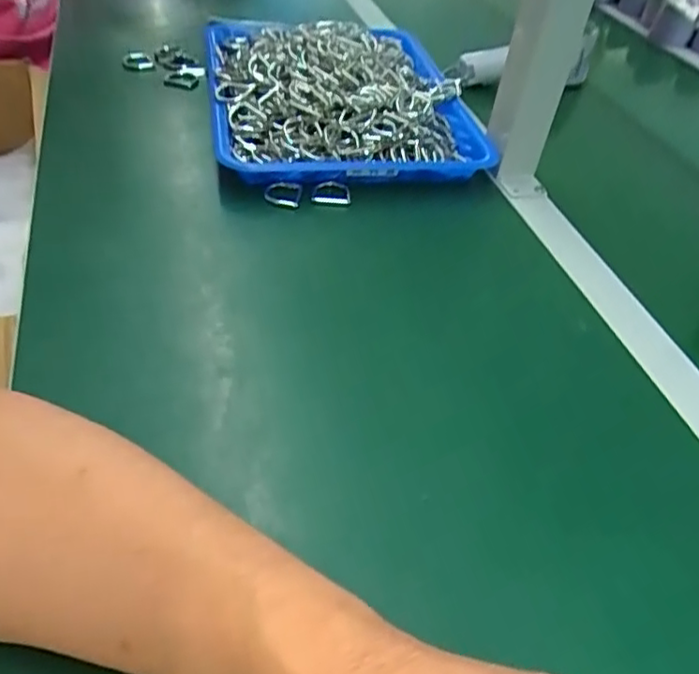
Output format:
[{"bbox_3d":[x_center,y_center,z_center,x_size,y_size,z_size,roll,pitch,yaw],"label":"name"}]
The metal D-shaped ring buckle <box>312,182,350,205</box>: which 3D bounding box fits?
[{"bbox_3d":[-0.015,-0.120,0.531,0.032,0.012,0.027,4,45,-4],"label":"metal D-shaped ring buckle"}]

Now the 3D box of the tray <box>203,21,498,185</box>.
[{"bbox_3d":[-0.009,-0.241,0.617,0.252,0.070,0.281,-4,46,-12],"label":"tray"}]

